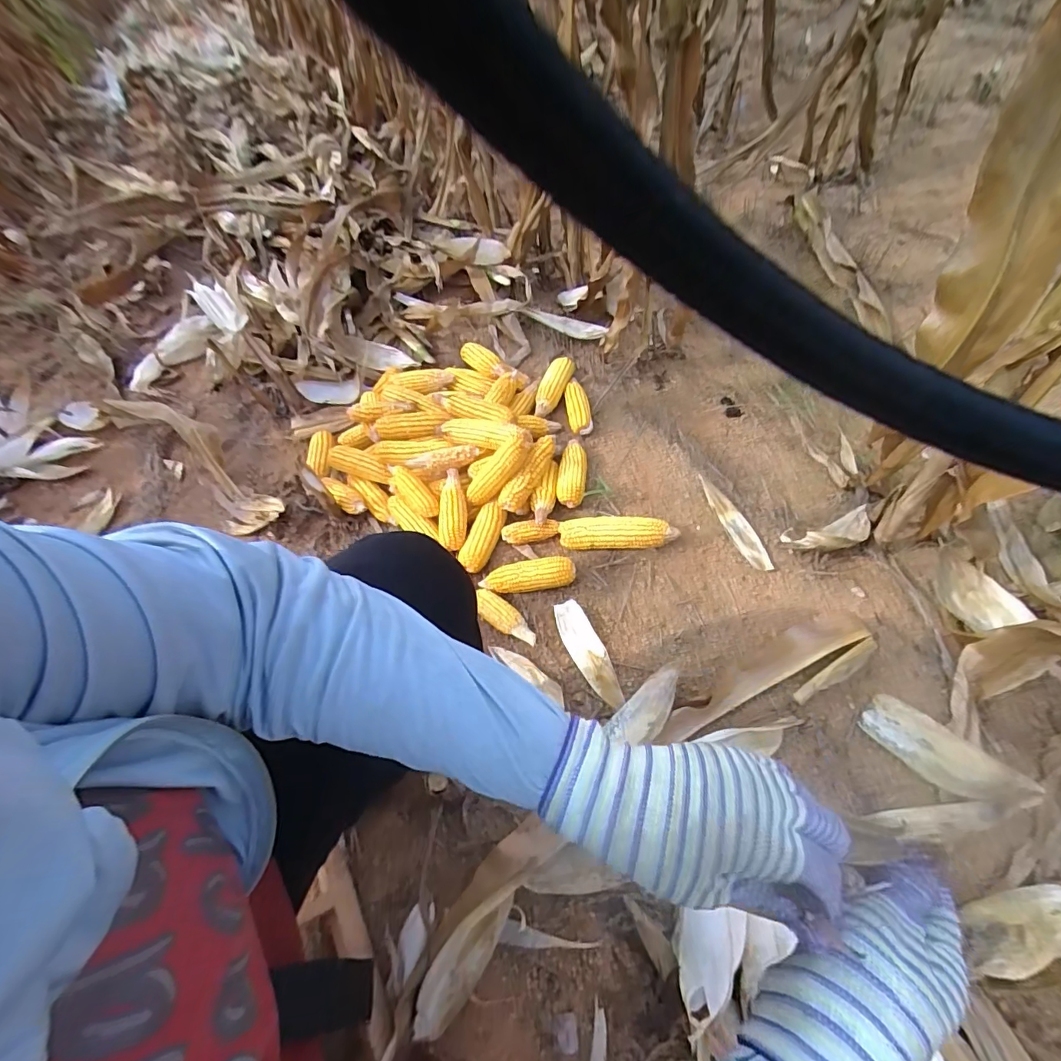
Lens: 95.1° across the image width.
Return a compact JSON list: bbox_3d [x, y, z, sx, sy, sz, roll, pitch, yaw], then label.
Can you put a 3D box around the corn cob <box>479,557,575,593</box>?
[{"bbox_3d":[-0.007,0.075,0.830,0.164,0.043,0.047,-8,55,3],"label":"corn cob"}]

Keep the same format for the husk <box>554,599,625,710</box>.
[{"bbox_3d":[0.093,0.195,0.770,0.052,0.032,0.179,-26,56,-9],"label":"husk"}]

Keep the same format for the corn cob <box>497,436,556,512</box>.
[{"bbox_3d":[-0.003,-0.108,0.901,0.038,0.047,0.170,26,74,22],"label":"corn cob"}]

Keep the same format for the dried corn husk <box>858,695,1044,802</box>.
[{"bbox_3d":[0.501,0.268,0.592,0.071,0.039,0.165,-39,45,-22],"label":"dried corn husk"}]

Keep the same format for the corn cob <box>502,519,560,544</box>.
[{"bbox_3d":[-0.001,0.001,0.892,0.102,0.034,0.030,-9,55,2],"label":"corn cob"}]

